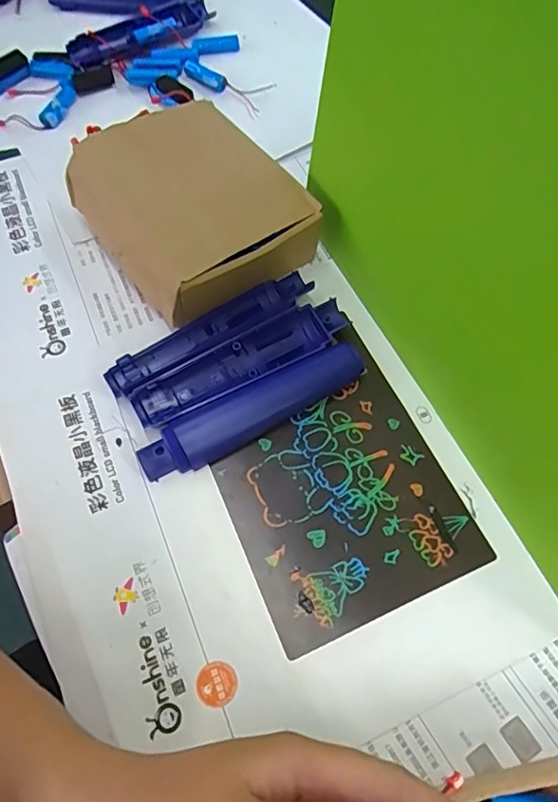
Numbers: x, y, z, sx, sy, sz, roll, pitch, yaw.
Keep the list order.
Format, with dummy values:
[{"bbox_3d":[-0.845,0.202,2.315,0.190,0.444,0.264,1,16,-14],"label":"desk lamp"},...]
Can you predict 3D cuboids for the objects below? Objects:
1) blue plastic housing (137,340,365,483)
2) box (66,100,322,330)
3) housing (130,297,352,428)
[{"bbox_3d":[-0.016,0.006,0.378,0.169,0.013,0.033,-27,66,-12],"label":"blue plastic housing"},{"bbox_3d":[-0.067,-0.151,0.421,0.132,0.055,0.159,-35,68,-15],"label":"box"},{"bbox_3d":[-0.025,-0.028,0.390,0.165,0.015,0.037,-27,66,-12],"label":"housing"}]

